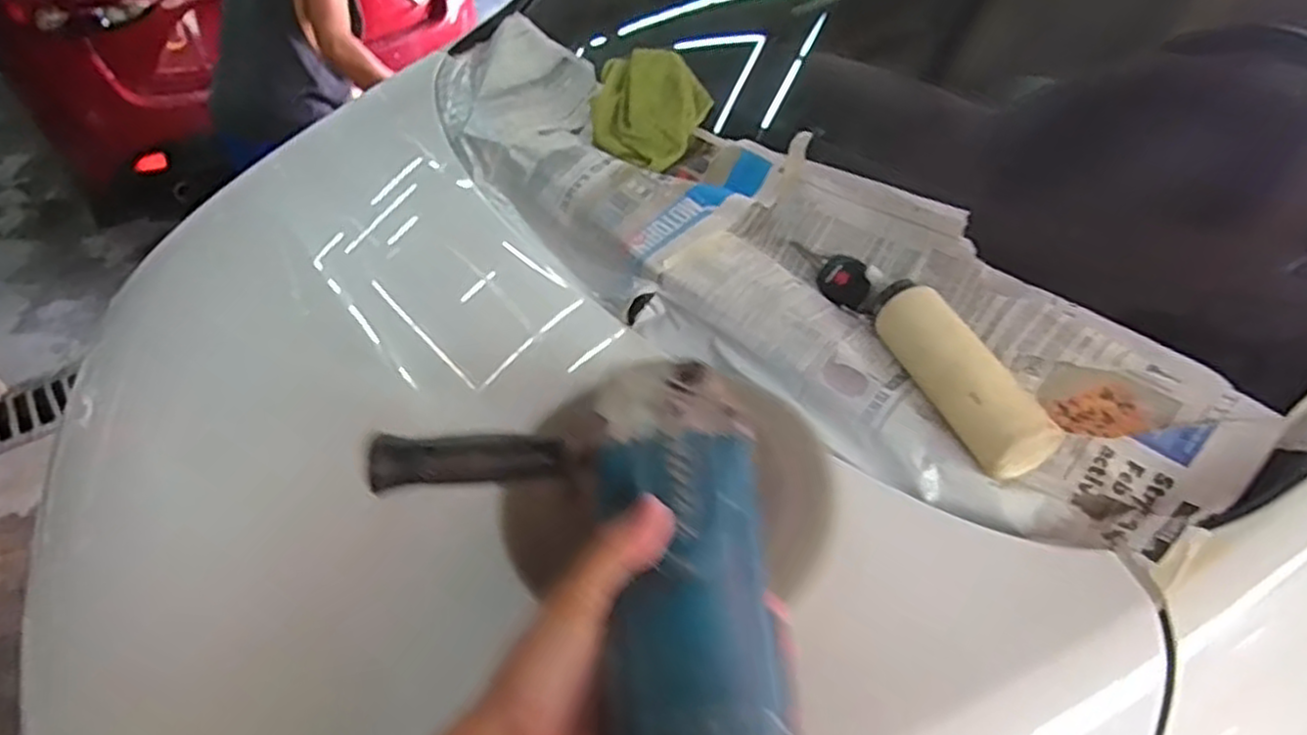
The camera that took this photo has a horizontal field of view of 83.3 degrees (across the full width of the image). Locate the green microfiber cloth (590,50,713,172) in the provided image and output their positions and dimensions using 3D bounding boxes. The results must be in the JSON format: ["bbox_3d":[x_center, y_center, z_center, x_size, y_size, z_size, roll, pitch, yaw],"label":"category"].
[{"bbox_3d":[-0.011,-0.290,0.813,0.141,0.043,0.128,31,87,29],"label":"green microfiber cloth"}]

